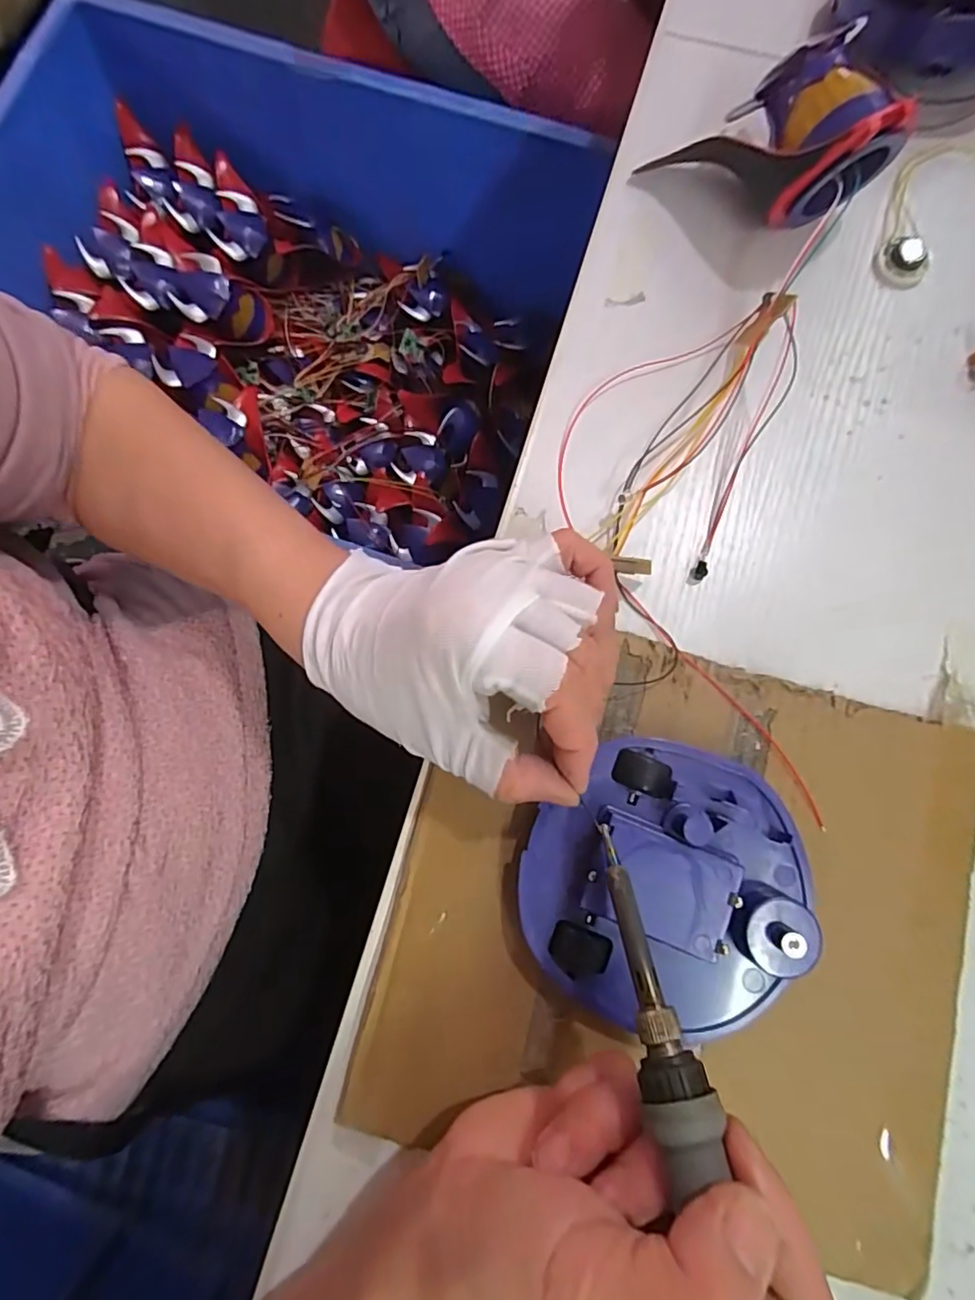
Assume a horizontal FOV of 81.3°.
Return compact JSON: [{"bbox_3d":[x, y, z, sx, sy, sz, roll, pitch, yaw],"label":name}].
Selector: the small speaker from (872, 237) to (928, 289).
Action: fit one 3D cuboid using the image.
[{"bbox_3d":[0.211,-0.197,0.287,0.025,0.008,0.024,0,80,1],"label":"small speaker"}]

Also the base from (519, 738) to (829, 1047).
[{"bbox_3d":[0.067,0.090,0.222,0.102,0.033,0.104,0,80,1],"label":"base"}]

